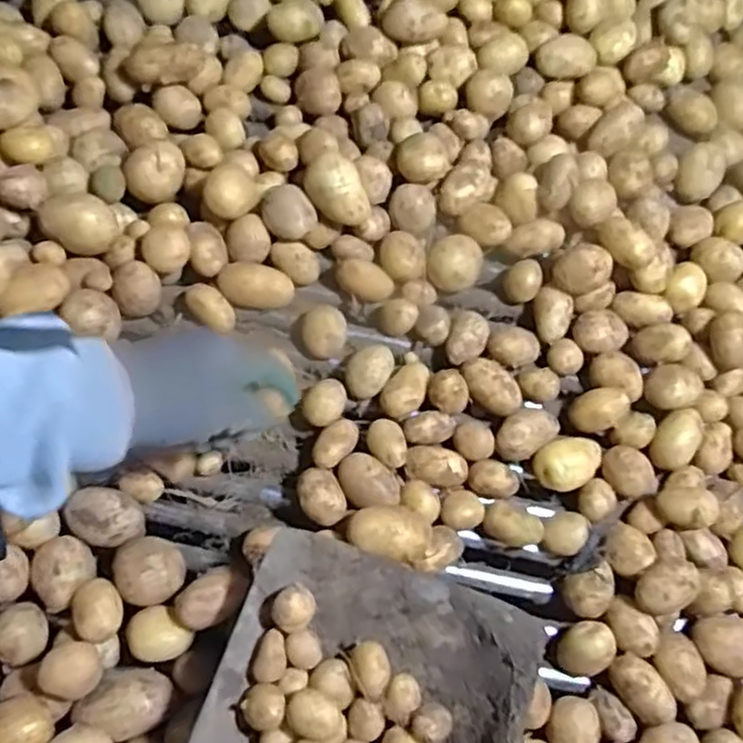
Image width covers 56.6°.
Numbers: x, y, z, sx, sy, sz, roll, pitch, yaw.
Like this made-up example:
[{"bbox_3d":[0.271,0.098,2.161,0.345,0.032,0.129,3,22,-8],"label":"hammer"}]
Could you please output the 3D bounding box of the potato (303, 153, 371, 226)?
[{"bbox_3d":[-0.031,-0.155,0.603,0.050,0.055,0.050,-9,71,-4],"label":"potato"}]

